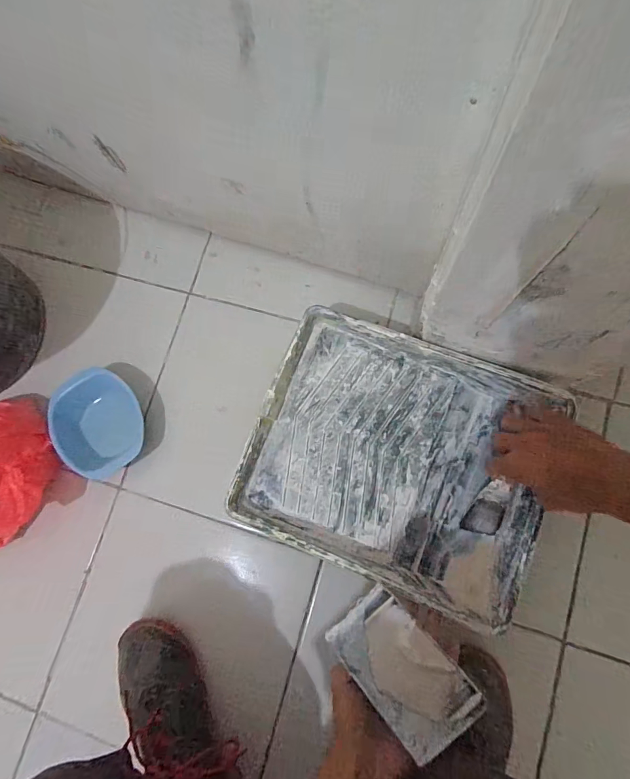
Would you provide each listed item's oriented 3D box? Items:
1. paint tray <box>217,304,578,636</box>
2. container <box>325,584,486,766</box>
[{"bbox_3d":[0.096,0.077,0.482,0.327,0.069,0.272,22,84,2],"label":"paint tray"},{"bbox_3d":[0.075,0.242,0.340,0.073,0.022,0.124,-43,86,-5],"label":"container"}]

